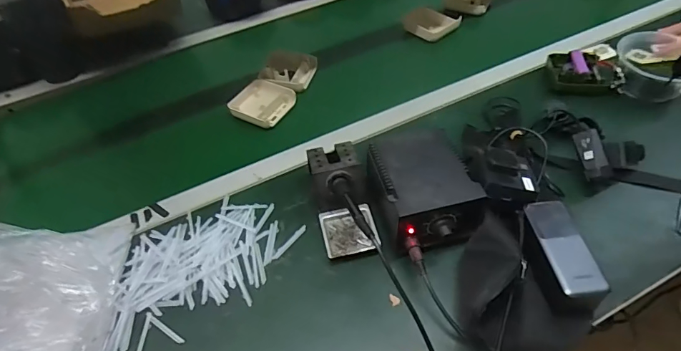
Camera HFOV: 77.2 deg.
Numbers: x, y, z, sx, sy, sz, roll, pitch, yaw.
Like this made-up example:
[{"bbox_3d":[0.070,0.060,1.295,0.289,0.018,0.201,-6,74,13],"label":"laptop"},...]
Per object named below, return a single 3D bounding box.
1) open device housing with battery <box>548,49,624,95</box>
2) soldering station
[{"bbox_3d":[0.431,-0.184,0.761,0.111,0.043,0.091,1,50,5],"label":"open device housing with battery"},{"bbox_3d":[0.107,0.021,0.574,0.131,0.089,0.147,-10,50,-5],"label":"soldering station"}]

